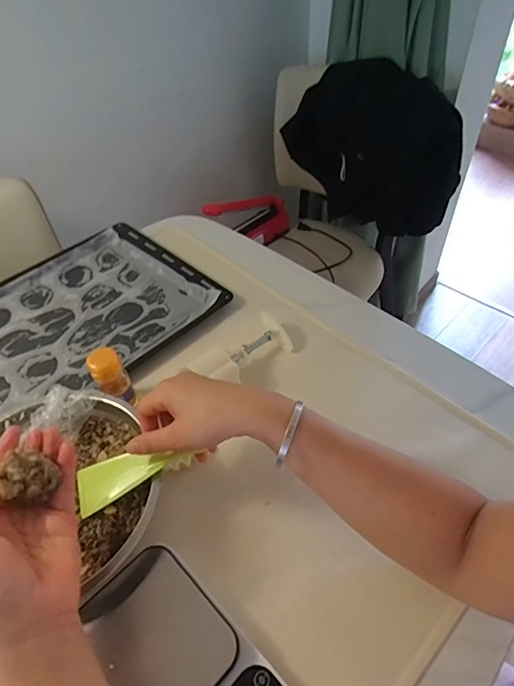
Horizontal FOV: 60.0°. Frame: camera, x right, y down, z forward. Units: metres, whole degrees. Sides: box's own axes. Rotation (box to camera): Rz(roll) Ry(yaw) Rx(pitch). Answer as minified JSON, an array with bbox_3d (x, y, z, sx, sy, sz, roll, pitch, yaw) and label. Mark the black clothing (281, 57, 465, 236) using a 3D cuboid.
[{"bbox_3d":[0.314,-0.519,1.228,0.500,0.397,0.126,28,55,27],"label":"black clothing"}]

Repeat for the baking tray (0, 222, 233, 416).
[{"bbox_3d":[-0.287,-0.039,0.667,0.395,0.027,0.294,-36,55,-25],"label":"baking tray"}]

